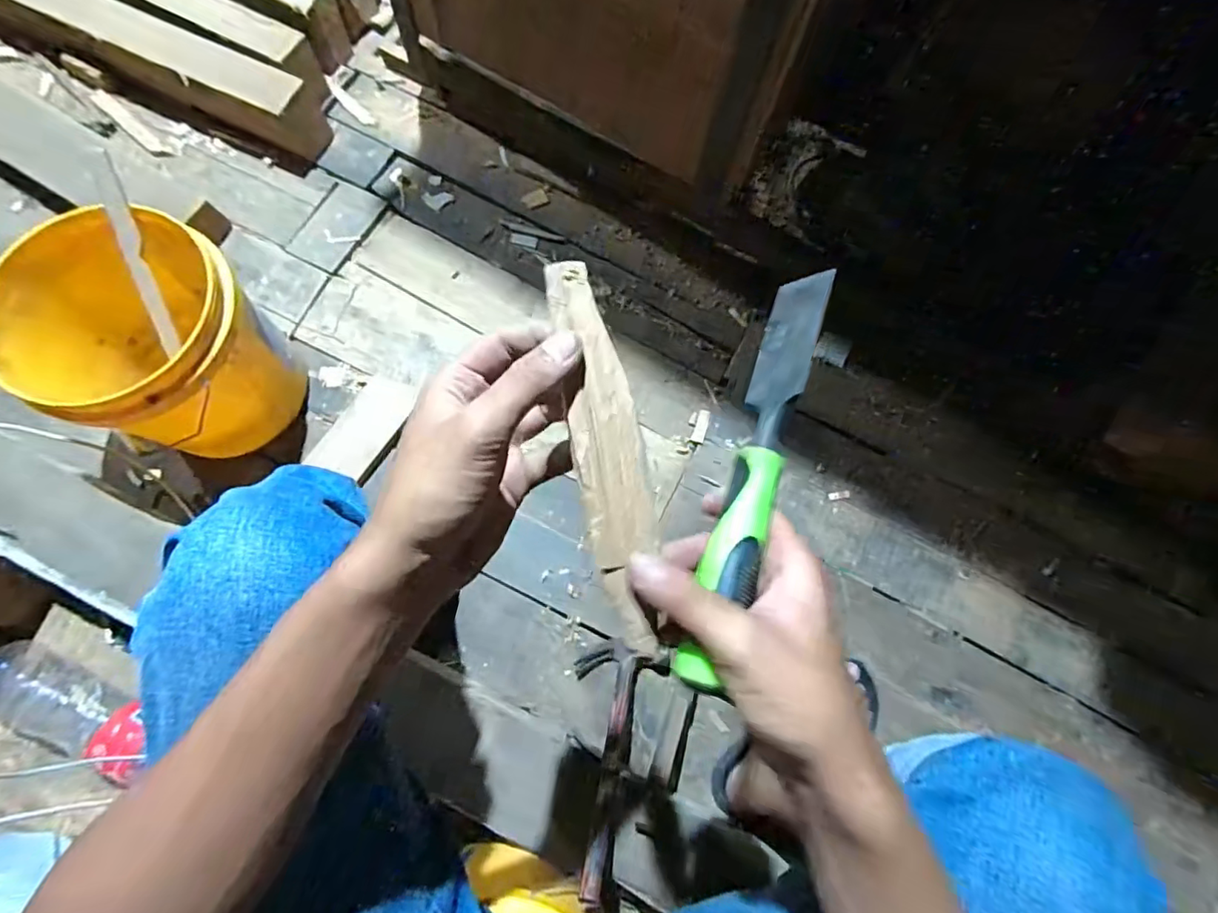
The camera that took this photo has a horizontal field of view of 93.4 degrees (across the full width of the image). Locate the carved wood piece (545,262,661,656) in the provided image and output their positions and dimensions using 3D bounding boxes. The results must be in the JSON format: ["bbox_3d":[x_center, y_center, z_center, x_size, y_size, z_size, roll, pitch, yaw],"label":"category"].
[{"bbox_3d":[0.002,0.003,0.282,0.035,0.009,0.191,-10,95,-4],"label":"carved wood piece"}]

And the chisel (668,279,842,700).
[{"bbox_3d":[0.085,-0.001,0.323,0.026,0.032,0.255,19,67,5],"label":"chisel"}]

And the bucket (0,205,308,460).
[{"bbox_3d":[-0.593,-0.142,0.780,0.271,0.252,0.247,0,73,-1],"label":"bucket"}]

